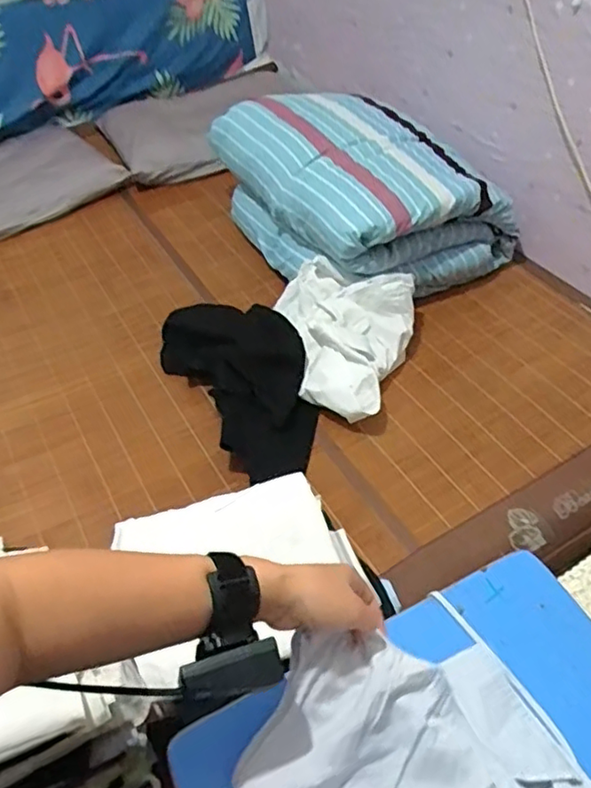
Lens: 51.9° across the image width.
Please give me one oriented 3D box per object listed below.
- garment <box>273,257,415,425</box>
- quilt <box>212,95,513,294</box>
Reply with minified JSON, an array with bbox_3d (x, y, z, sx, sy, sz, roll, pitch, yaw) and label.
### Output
[{"bbox_3d":[0.069,-0.111,1.252,0.303,0.143,0.317,14,50,14],"label":"garment"},{"bbox_3d":[0.135,-0.501,1.475,0.454,0.272,0.646,-30,54,-24],"label":"quilt"}]

